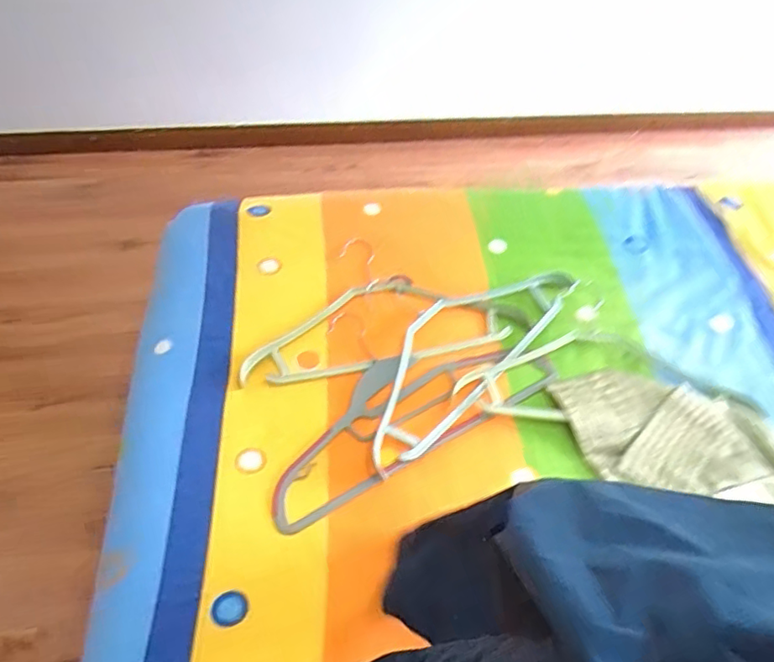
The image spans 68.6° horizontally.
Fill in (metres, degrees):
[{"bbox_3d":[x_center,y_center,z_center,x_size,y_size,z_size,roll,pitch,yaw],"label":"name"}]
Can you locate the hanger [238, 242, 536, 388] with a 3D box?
[{"bbox_3d":[-0.006,-0.034,0.809,0.408,0.017,0.186,-10,58,-8],"label":"hanger"}]

